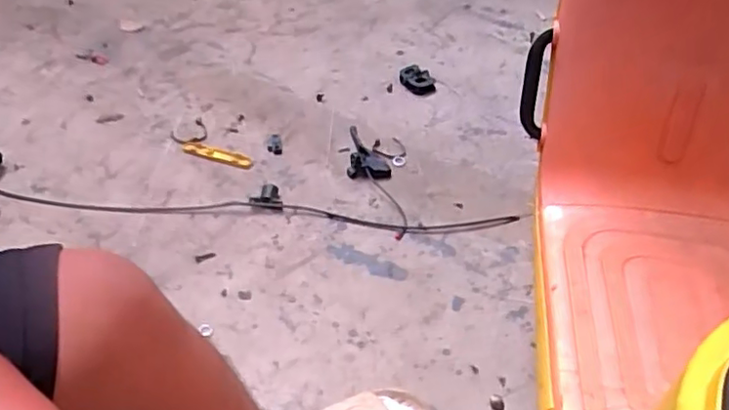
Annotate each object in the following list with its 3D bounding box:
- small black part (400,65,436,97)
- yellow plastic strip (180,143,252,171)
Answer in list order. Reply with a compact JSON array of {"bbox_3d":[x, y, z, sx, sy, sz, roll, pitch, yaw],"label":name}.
[{"bbox_3d":[0.119,-0.282,1.413,0.059,0.031,0.089,-34,55,-27],"label":"small black part"},{"bbox_3d":[-0.294,-0.102,1.238,0.149,0.009,0.033,14,48,10],"label":"yellow plastic strip"}]

